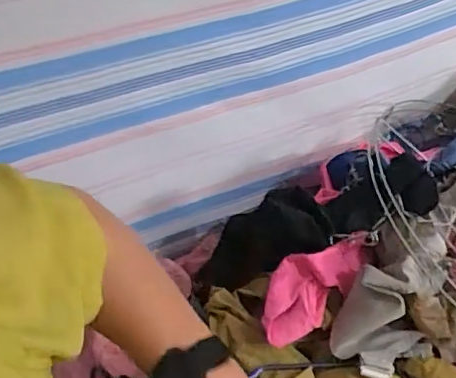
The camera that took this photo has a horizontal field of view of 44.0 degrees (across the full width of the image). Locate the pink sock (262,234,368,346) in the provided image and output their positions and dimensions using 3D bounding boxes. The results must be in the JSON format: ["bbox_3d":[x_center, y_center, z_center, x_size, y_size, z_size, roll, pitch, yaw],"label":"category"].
[{"bbox_3d":[0.084,0.091,0.570,0.140,0.042,0.064,-36,54,-24],"label":"pink sock"}]

